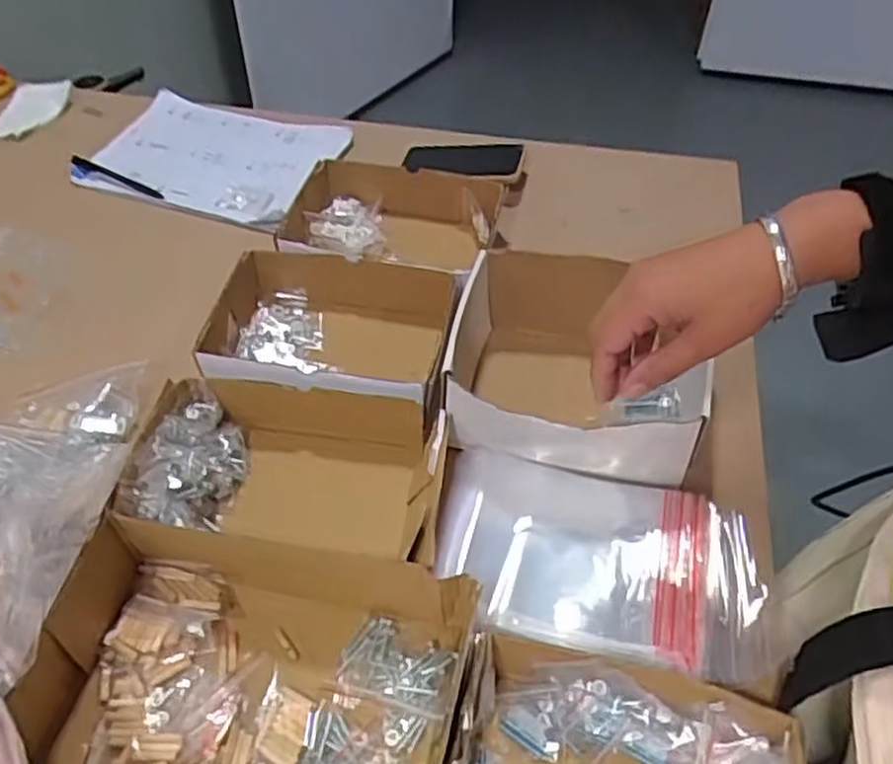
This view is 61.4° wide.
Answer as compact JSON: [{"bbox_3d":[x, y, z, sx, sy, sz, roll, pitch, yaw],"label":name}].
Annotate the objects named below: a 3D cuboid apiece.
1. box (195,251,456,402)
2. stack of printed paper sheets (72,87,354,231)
[{"bbox_3d":[-0.115,-0.037,0.742,0.214,0.086,0.165,6,49,4],"label":"box"},{"bbox_3d":[-0.289,-0.291,0.941,0.299,0.022,0.206,13,50,10],"label":"stack of printed paper sheets"}]

